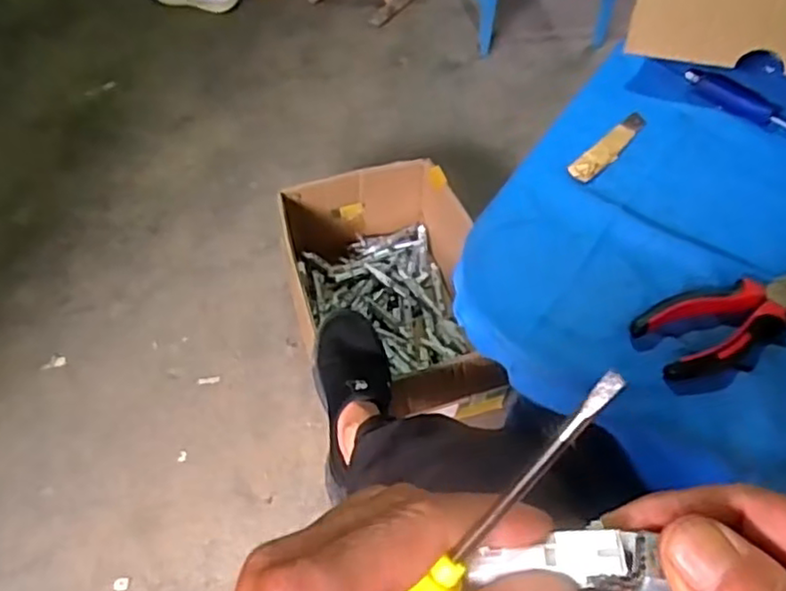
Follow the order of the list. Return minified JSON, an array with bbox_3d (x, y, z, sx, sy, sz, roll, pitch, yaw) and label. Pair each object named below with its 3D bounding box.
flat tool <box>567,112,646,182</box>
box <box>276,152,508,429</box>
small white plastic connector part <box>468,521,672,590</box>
[{"bbox_3d":[0.194,-0.133,0.598,0.023,0.007,0.111,37,60,23],"label":"flat tool"},{"bbox_3d":[-0.012,0.009,1.177,0.312,0.190,0.474,-9,55,-7],"label":"box"},{"bbox_3d":[0.053,0.082,0.210,0.056,0.008,0.021,-5,53,11],"label":"small white plastic connector part"}]

